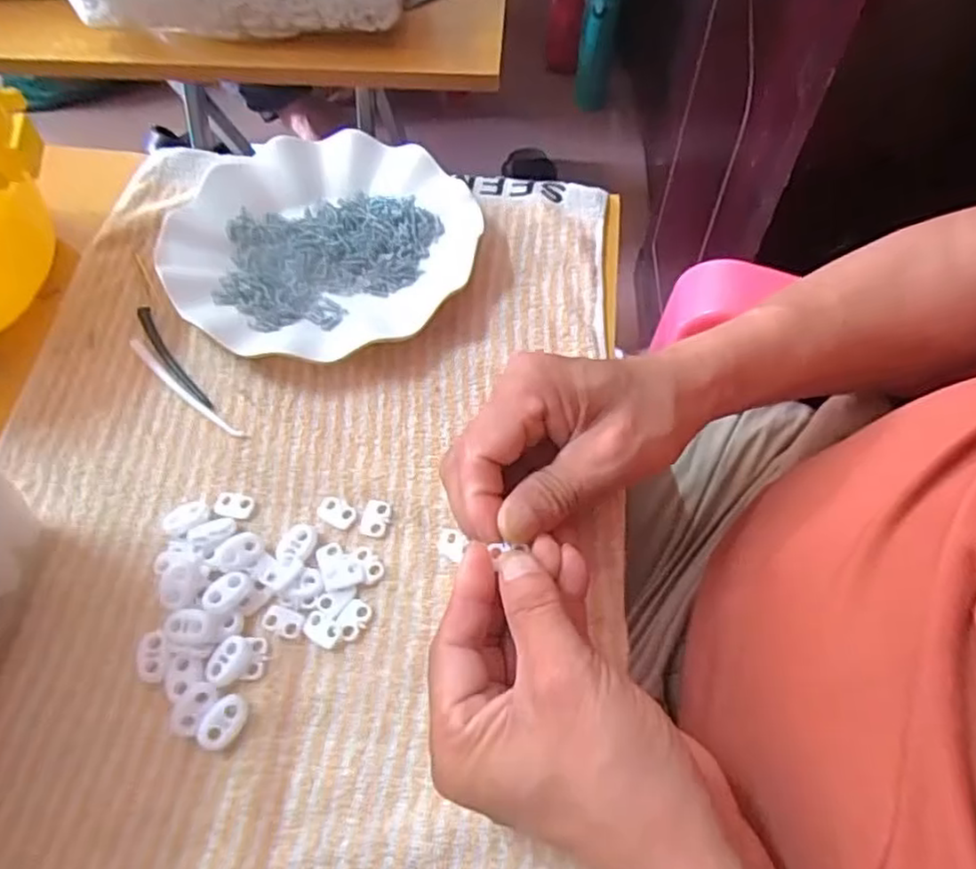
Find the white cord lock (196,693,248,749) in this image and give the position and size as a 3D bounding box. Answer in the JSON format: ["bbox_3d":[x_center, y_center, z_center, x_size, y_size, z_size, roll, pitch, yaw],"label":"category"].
[{"bbox_3d":[-0.111,0.120,0.286,0.016,0.004,0.022,34,68,-5],"label":"white cord lock"}]

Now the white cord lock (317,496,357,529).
[{"bbox_3d":[-0.076,0.038,0.338,0.021,0.004,0.013,26,63,15],"label":"white cord lock"}]

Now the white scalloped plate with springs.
[{"bbox_3d":[-0.100,-0.119,0.420,0.180,0.025,0.170,0,59,0],"label":"white scalloped plate with springs"}]

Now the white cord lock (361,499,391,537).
[{"bbox_3d":[-0.056,0.041,0.336,0.013,0.004,0.018,7,60,4],"label":"white cord lock"}]

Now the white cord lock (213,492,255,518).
[{"bbox_3d":[-0.127,0.035,0.342,0.019,0.004,0.013,14,60,8],"label":"white cord lock"}]

